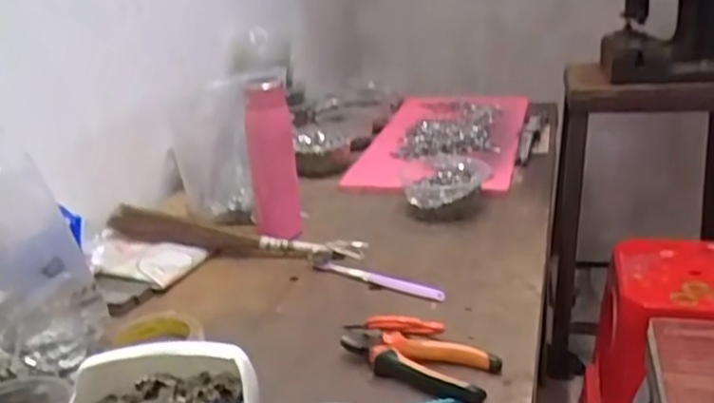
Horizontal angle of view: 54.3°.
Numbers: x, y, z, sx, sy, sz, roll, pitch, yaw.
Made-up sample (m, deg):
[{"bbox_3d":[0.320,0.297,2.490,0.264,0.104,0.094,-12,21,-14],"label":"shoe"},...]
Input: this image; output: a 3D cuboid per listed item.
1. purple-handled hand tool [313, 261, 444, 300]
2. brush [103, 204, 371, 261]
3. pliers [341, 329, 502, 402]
[{"bbox_3d":[0.023,0.088,0.832,0.180,0.009,0.016,11,26,36],"label":"purple-handled hand tool"},{"bbox_3d":[-0.169,0.044,0.922,0.351,0.055,0.039,0,22,12],"label":"brush"},{"bbox_3d":[0.054,0.149,0.657,0.148,0.022,0.068,10,26,29],"label":"pliers"}]

